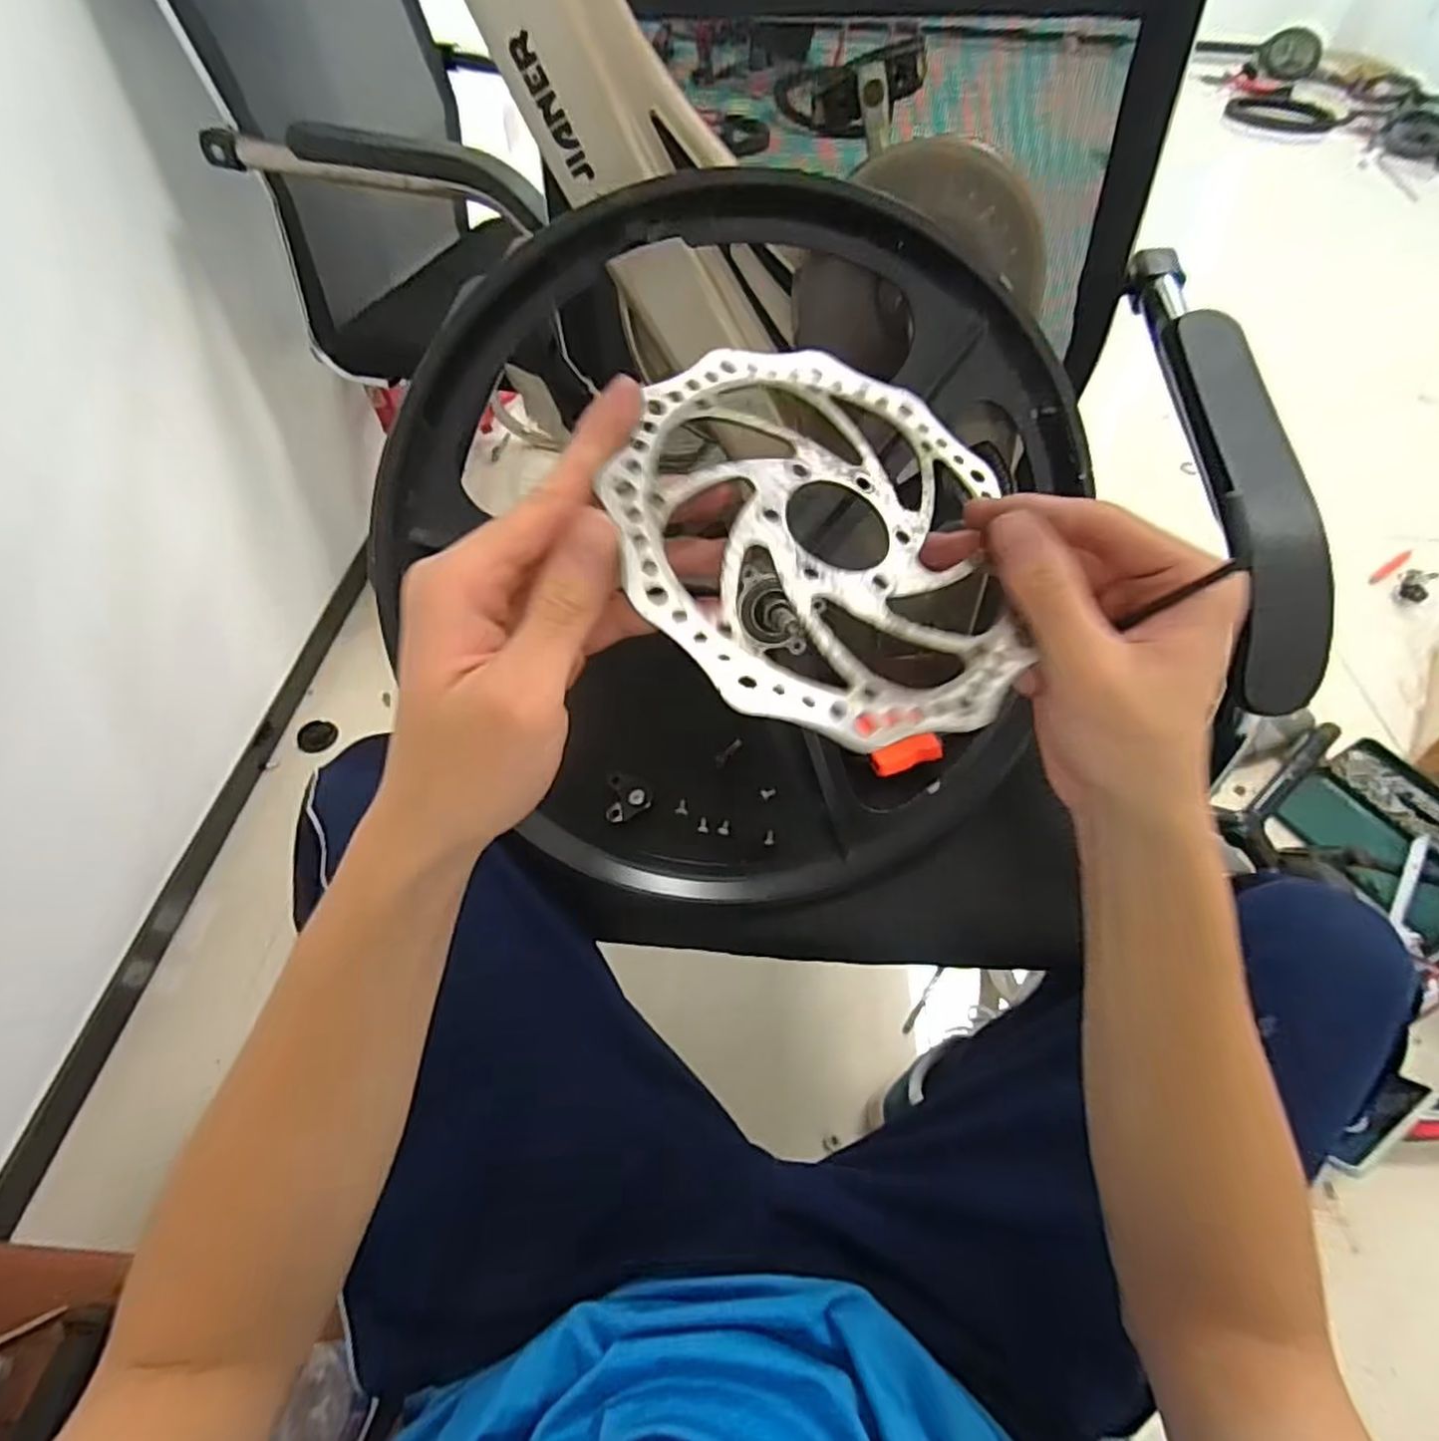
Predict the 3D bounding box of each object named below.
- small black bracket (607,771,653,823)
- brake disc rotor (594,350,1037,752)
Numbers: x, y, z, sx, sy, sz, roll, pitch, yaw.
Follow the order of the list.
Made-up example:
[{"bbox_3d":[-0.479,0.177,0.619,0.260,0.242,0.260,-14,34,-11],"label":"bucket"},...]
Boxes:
[{"bbox_3d":[-0.064,0.056,0.518,0.031,0.007,0.038,0,52,-3],"label":"small black bracket"},{"bbox_3d":[0.035,-0.065,0.237,0.136,0.006,0.150,10,64,-14],"label":"brake disc rotor"}]

